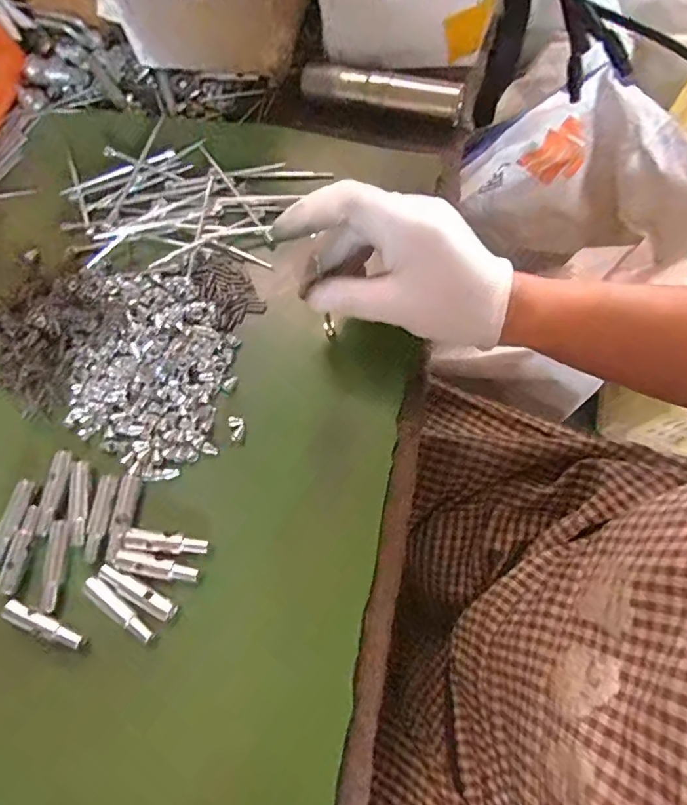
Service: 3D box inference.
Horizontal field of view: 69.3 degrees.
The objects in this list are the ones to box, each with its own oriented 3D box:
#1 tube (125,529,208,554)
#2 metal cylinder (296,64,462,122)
[{"bbox_3d":[-0.106,0.084,0.298,0.050,0.006,0.011,6,73,5],"label":"tube"},{"bbox_3d":[0.029,-0.236,0.378,0.121,0.022,0.025,17,74,8],"label":"metal cylinder"}]

